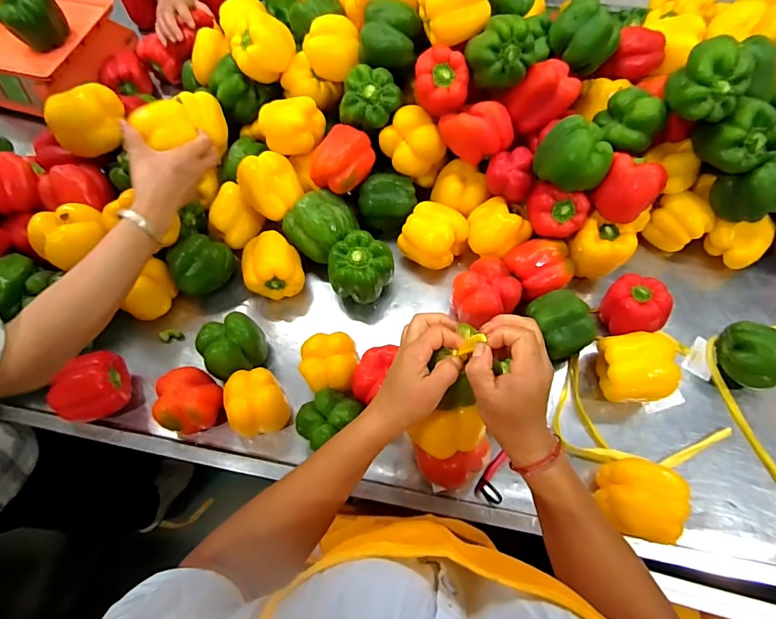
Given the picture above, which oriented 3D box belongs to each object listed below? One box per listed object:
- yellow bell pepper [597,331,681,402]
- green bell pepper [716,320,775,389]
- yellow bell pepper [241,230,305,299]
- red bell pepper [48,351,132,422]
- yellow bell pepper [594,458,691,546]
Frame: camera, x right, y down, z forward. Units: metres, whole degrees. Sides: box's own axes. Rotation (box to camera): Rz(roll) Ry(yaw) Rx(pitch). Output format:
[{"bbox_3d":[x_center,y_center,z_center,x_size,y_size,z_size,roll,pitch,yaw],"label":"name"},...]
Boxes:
[{"bbox_3d":[0.338,0.086,0.596,0.091,0.090,0.085,-1,65,2],"label":"yellow bell pepper"},{"bbox_3d":[0.508,0.066,0.611,0.066,0.079,0.083,12,66,7],"label":"green bell pepper"},{"bbox_3d":[-0.185,-0.071,0.681,0.087,0.074,0.089,-1,65,2],"label":"yellow bell pepper"},{"bbox_3d":[-0.419,0.108,0.612,0.075,0.070,0.082,-10,65,-3],"label":"red bell pepper"},{"bbox_3d":[0.308,0.235,0.537,0.083,0.078,0.090,-1,65,2],"label":"yellow bell pepper"}]

